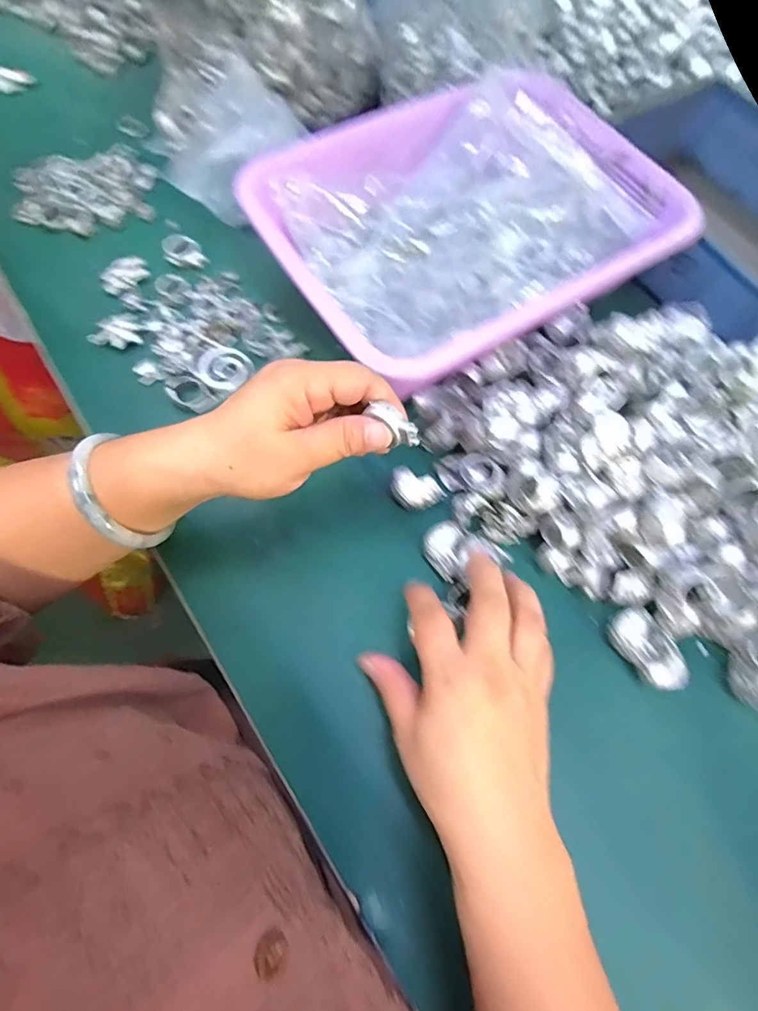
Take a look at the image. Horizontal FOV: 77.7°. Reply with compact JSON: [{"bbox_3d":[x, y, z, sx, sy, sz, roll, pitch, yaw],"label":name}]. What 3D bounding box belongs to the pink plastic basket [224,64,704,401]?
[{"bbox_3d":[0.070,-0.219,0.377,0.302,0.072,0.223,-30,73,-12],"label":"pink plastic basket"}]

